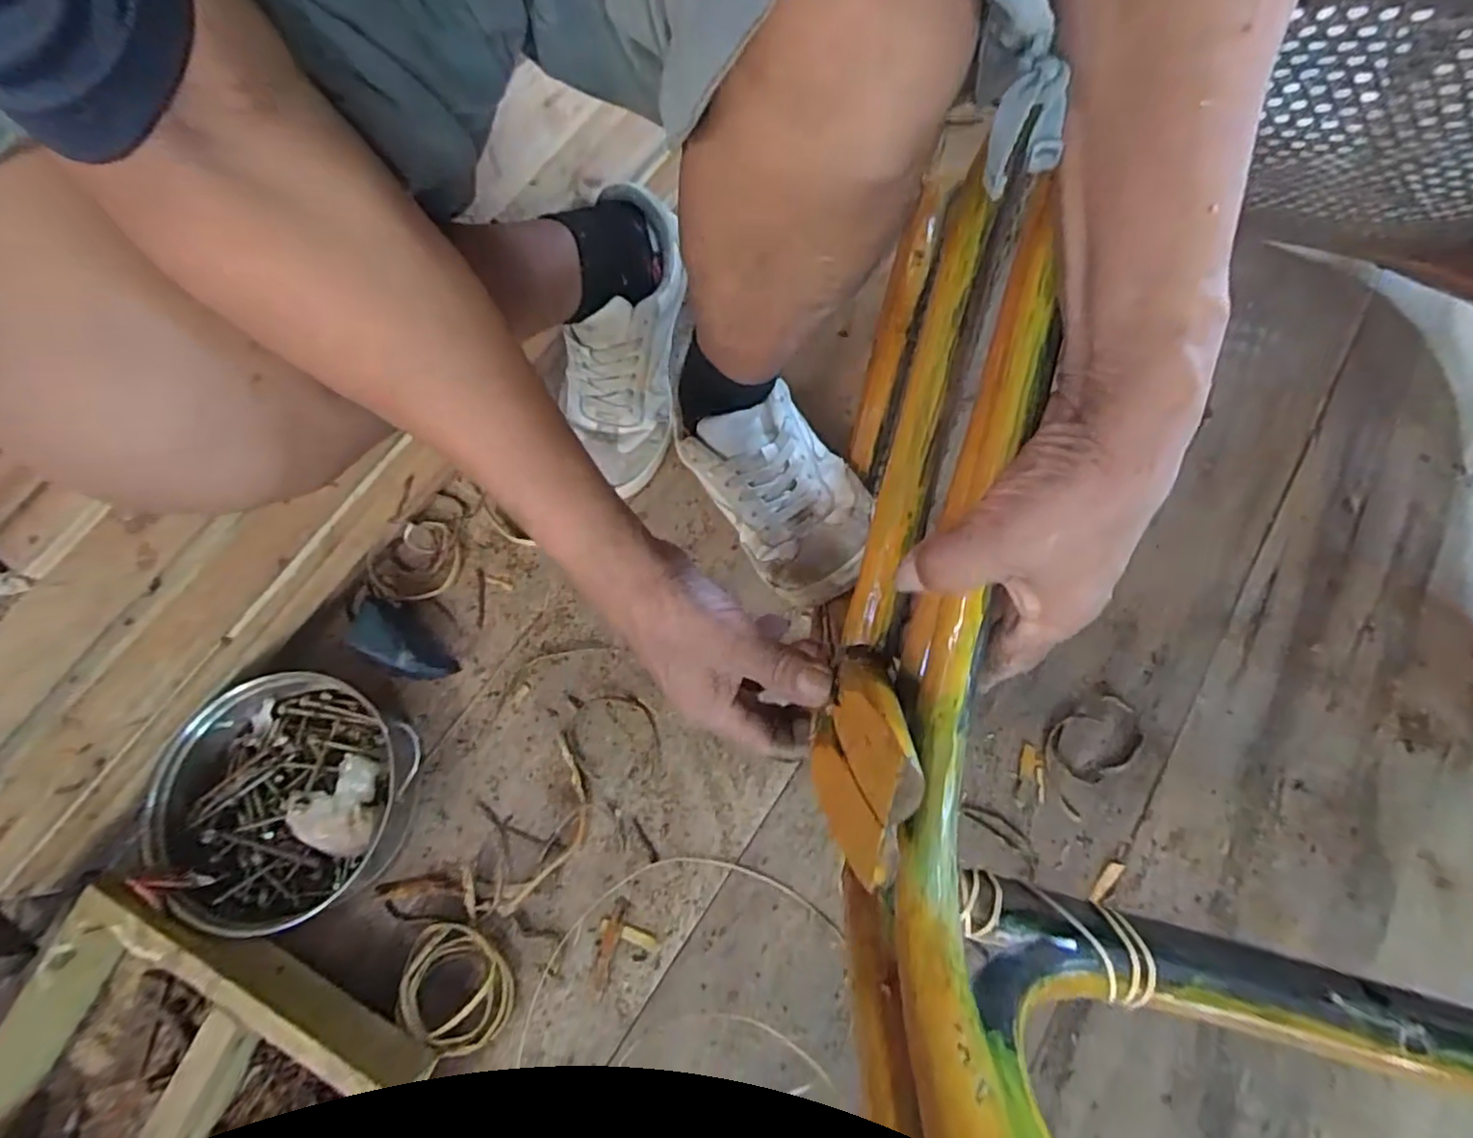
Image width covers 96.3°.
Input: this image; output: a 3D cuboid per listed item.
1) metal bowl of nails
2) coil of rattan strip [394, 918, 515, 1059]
[{"bbox_3d":[-0.329,0.169,0.488,0.162,0.066,0.164,-1,71,2],"label":"metal bowl of nails"},{"bbox_3d":[-0.198,0.291,0.459,0.065,0.027,0.080,-15,71,-3],"label":"coil of rattan strip"}]

